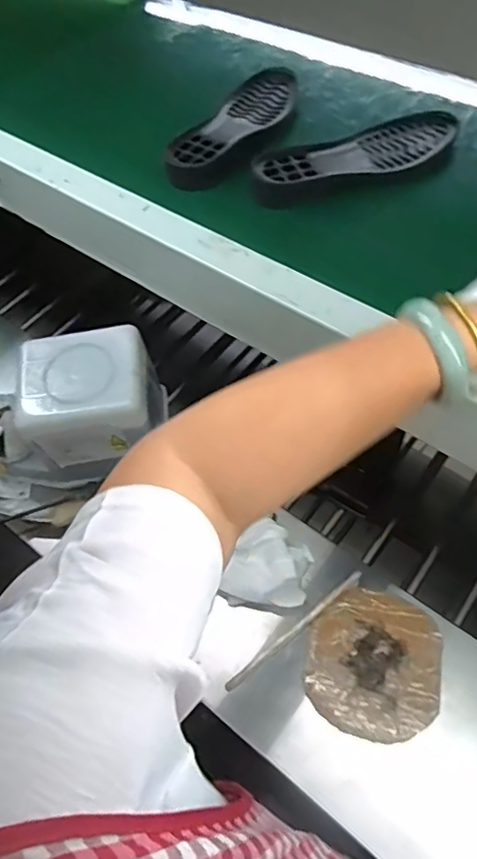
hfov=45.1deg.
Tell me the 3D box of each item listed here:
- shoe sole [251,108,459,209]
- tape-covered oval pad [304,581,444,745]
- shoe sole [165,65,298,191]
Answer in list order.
[{"bbox_3d":[0.121,-0.277,0.590,0.220,0.025,0.083,-26,60,-13],"label":"shoe sole"},{"bbox_3d":[0.151,0.253,0.635,0.138,0.014,0.154,11,59,9],"label":"tape-covered oval pad"},{"bbox_3d":[0.003,-0.349,0.647,0.079,0.027,0.228,22,61,15],"label":"shoe sole"}]

